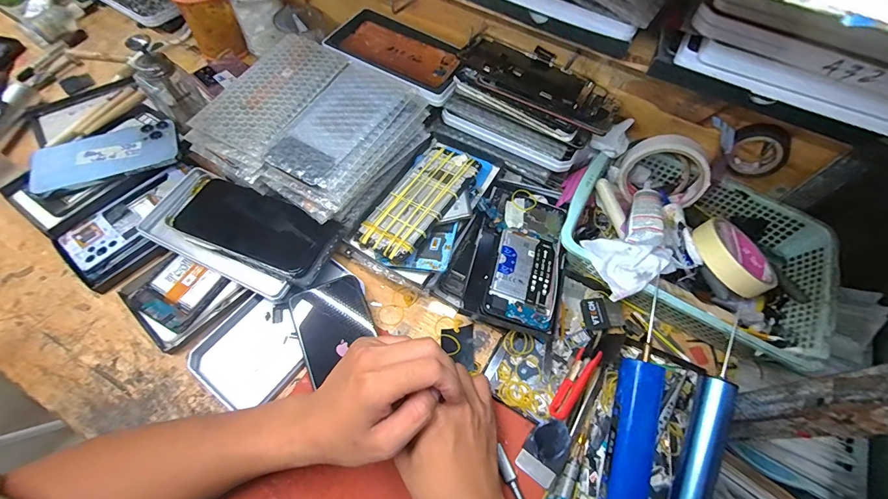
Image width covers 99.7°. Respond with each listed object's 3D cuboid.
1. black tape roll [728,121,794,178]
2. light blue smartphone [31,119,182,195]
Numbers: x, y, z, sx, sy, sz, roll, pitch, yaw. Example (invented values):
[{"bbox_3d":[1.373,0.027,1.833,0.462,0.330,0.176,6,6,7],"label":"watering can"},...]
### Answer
[{"bbox_3d":[0.337,-0.105,0.402,0.056,0.049,0.031,30,64,12],"label":"black tape roll"},{"bbox_3d":[-0.425,-0.124,0.471,0.156,0.011,0.084,-24,65,-15],"label":"light blue smartphone"}]

